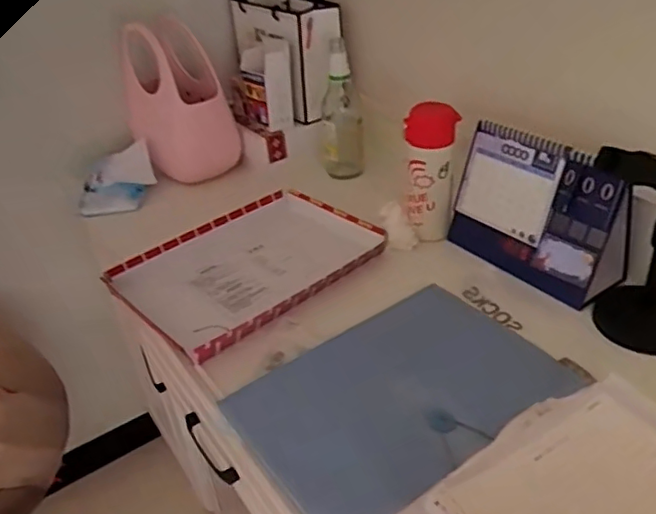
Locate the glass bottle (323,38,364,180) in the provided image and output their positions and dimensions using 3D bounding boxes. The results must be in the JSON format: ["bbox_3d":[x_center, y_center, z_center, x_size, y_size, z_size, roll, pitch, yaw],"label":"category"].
[{"bbox_3d":[0.022,-0.244,1.028,0.068,0.221,0.071,-6,33,-1],"label":"glass bottle"}]

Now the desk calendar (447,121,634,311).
[{"bbox_3d":[0.274,-0.062,0.783,0.101,0.174,0.214,-24,37,-25],"label":"desk calendar"}]

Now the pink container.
[{"bbox_3d":[-0.270,-0.269,1.089,0.182,0.292,0.159,-15,34,-13],"label":"pink container"}]

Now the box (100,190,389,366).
[{"bbox_3d":[-0.114,0.006,0.858,0.337,0.030,0.241,-29,40,-31],"label":"box"}]

